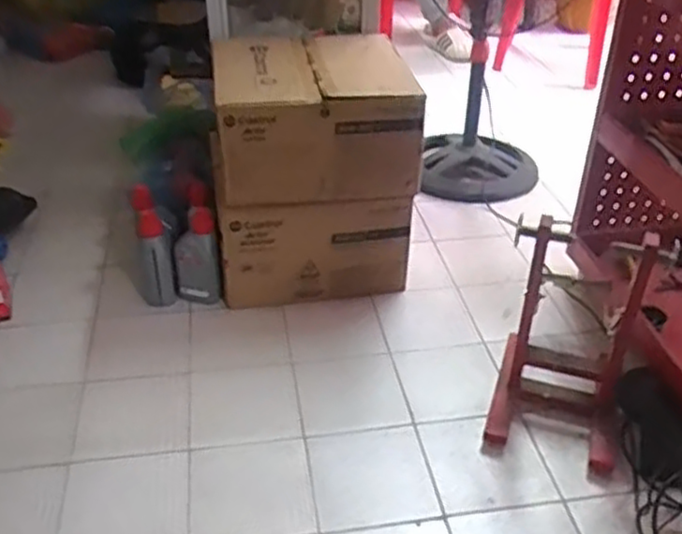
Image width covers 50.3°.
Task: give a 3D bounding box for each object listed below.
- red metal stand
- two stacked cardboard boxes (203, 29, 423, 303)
[{"bbox_3d":[0.390,0.126,1.245,0.226,0.390,0.202,11,35,13],"label":"red metal stand"},{"bbox_3d":[-0.067,-0.205,1.585,0.400,0.483,0.373,-6,35,-10],"label":"two stacked cardboard boxes"}]

